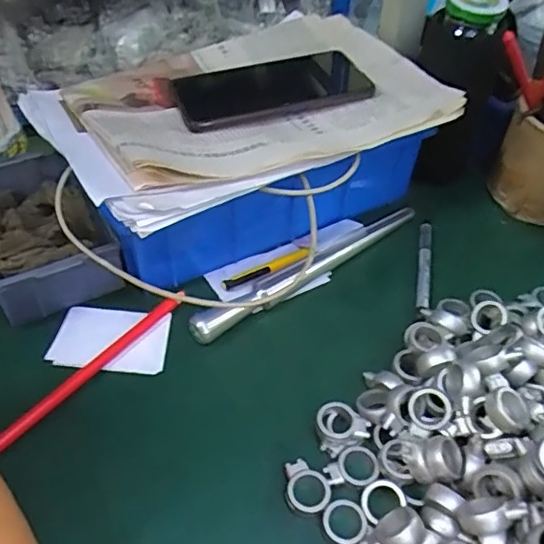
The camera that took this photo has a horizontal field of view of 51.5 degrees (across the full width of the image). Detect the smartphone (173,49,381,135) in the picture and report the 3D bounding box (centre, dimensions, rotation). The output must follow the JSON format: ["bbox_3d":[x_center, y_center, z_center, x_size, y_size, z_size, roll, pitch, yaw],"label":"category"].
[{"bbox_3d":[-0.002,-0.152,0.460,0.150,0.009,0.078,-15,48,-16],"label":"smartphone"}]

